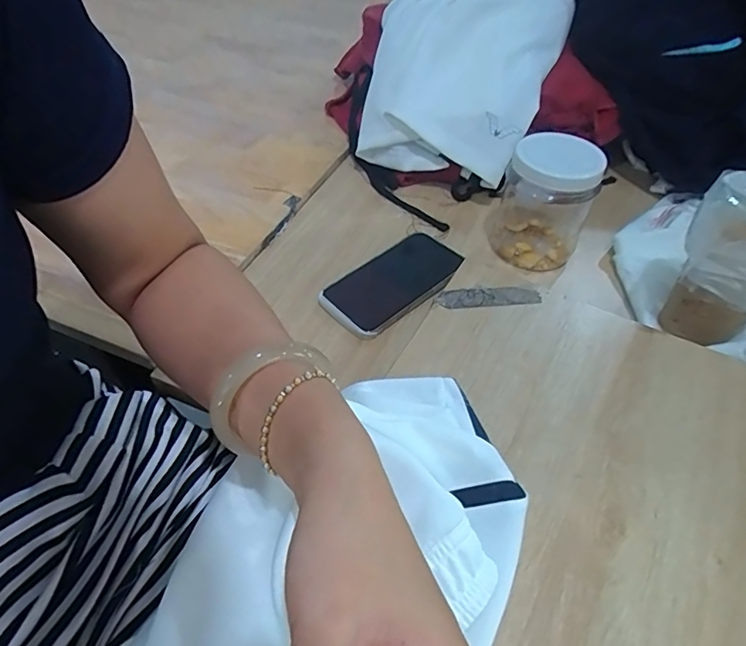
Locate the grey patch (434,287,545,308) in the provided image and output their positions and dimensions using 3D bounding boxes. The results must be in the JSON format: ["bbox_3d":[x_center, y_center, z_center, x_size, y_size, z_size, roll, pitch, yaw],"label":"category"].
[{"bbox_3d":[0.112,-0.024,0.479,0.098,0.009,0.021,-1,49,-5],"label":"grey patch"}]

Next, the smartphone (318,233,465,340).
[{"bbox_3d":[0.022,-0.046,0.533,0.080,0.009,0.166,36,56,25],"label":"smartphone"}]

